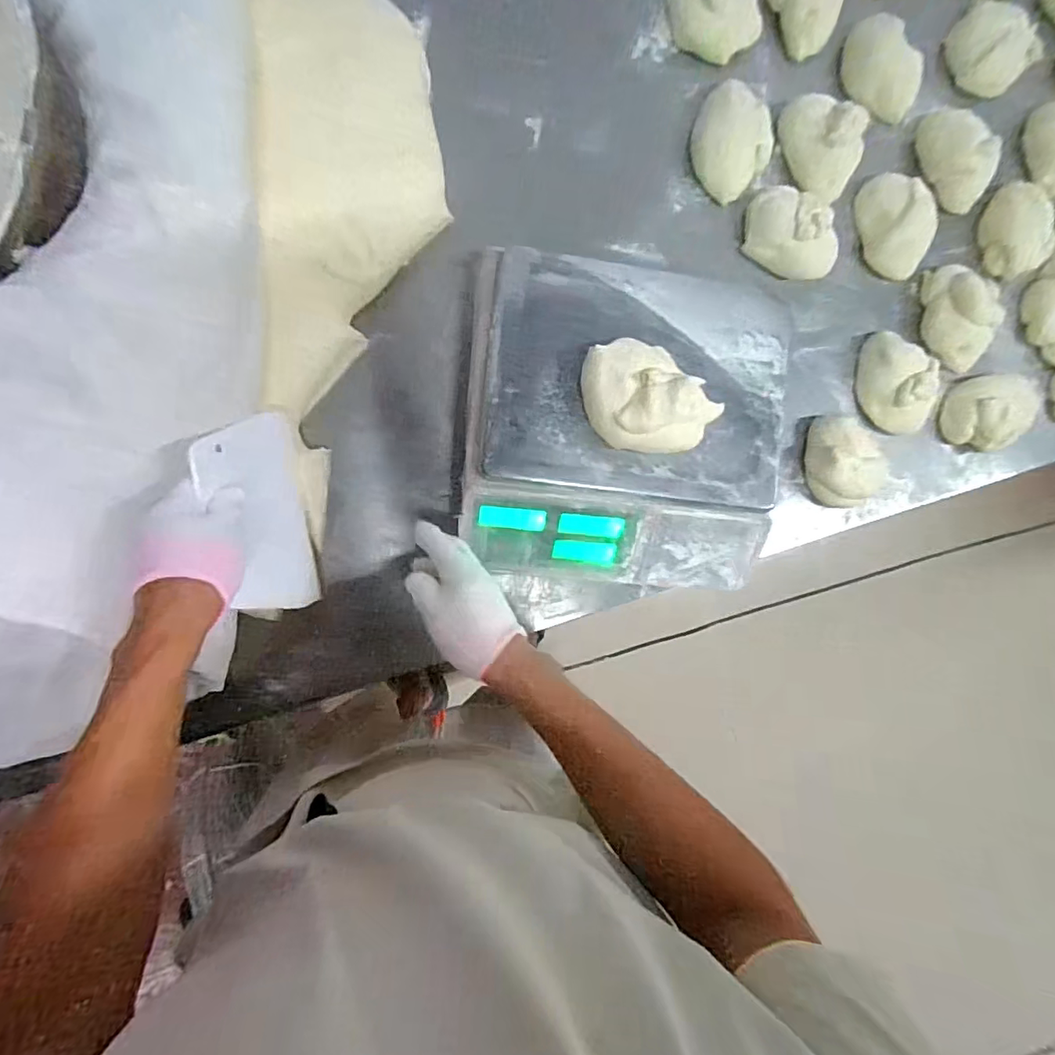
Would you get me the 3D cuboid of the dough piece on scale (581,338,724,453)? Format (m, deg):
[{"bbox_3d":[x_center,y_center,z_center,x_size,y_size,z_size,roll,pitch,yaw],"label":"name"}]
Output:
[{"bbox_3d":[0.120,-0.123,0.507,0.129,0.032,0.102,-1,89,-12],"label":"dough piece on scale"}]

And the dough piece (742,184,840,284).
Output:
[{"bbox_3d":[0.323,-0.358,0.651,0.120,0.040,0.100,45,81,-7],"label":"dough piece"}]

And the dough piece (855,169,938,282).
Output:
[{"bbox_3d":[0.461,-0.380,0.671,0.082,0.035,0.122,5,87,-11],"label":"dough piece"}]

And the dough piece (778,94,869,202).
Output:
[{"bbox_3d":[0.367,-0.473,0.662,0.085,0.046,0.129,-22,93,-11],"label":"dough piece"}]

